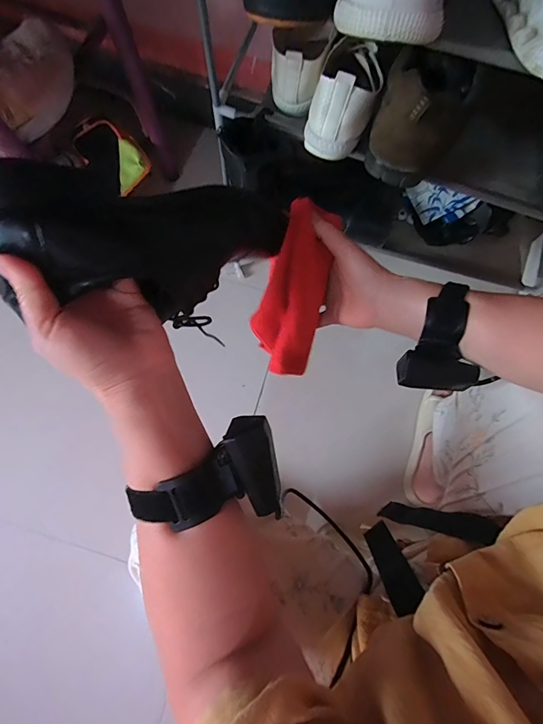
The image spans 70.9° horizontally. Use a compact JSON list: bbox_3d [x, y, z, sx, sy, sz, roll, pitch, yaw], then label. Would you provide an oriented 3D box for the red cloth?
[{"bbox_3d":[0.024,-0.079,0.419,0.069,0.036,0.184,11,99,1],"label":"red cloth"}]

